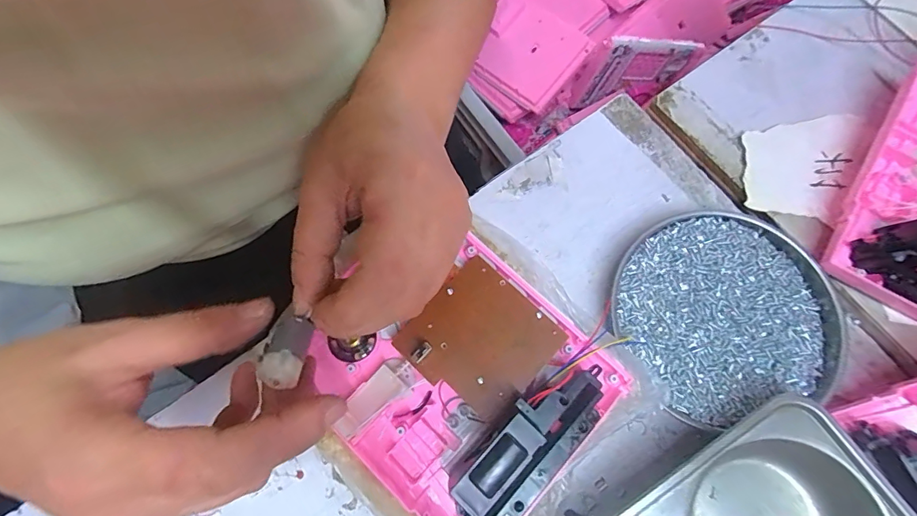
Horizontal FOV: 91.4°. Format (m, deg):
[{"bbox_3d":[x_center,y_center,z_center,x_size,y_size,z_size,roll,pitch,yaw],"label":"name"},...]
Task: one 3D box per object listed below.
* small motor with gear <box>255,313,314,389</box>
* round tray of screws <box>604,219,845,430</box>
[{"bbox_3d":[-0.071,0.039,0.185,0.016,0.015,0.028,2,43,1],"label":"small motor with gear"},{"bbox_3d":[0.164,0.034,0.288,0.131,0.026,0.122,-14,73,-4],"label":"round tray of screws"}]

